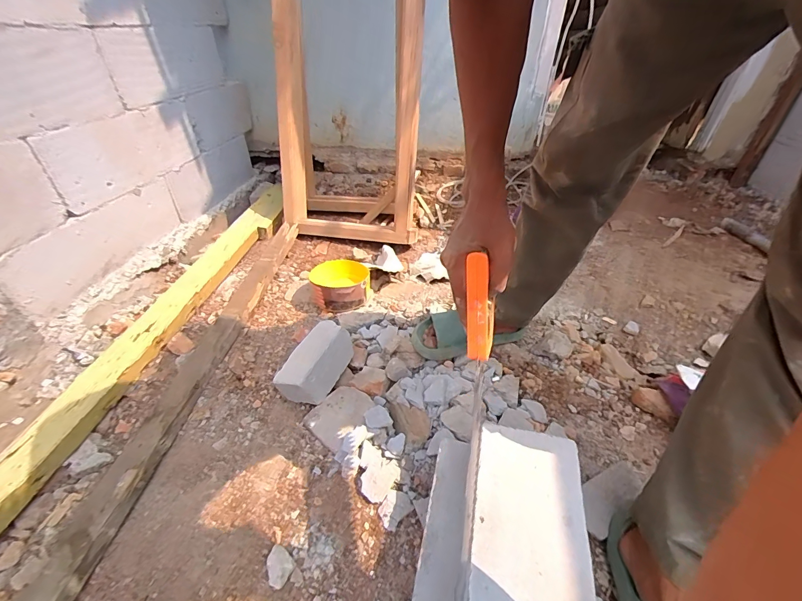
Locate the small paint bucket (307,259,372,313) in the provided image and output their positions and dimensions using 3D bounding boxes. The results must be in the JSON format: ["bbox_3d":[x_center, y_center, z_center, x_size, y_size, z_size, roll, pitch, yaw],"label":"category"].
[{"bbox_3d":[-0.172,-0.048,1.069,0.169,0.087,0.173,-1,38,0],"label":"small paint bucket"}]

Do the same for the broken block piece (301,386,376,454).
[{"bbox_3d":[-0.126,0.240,0.739,0.100,0.031,0.126,23,44,28],"label":"broken block piece"}]

